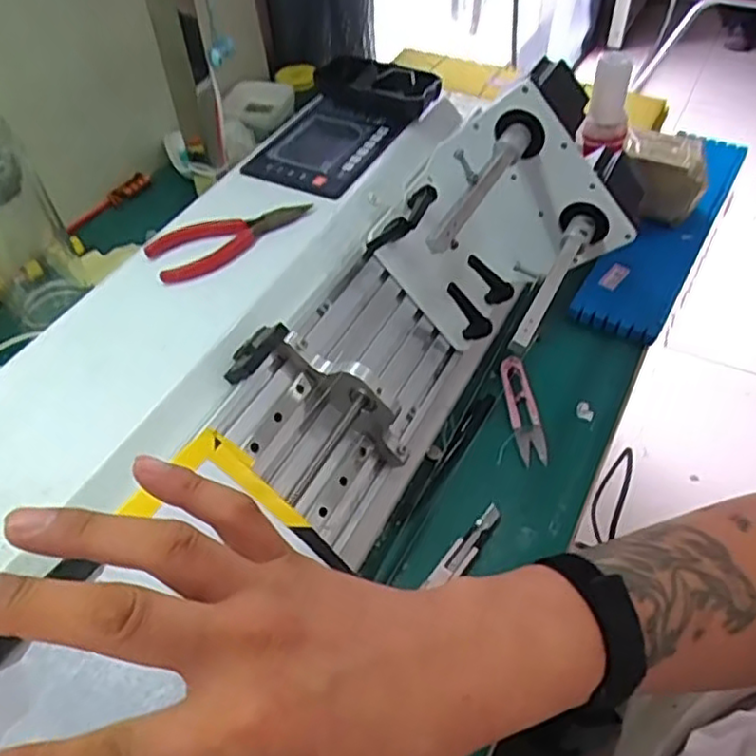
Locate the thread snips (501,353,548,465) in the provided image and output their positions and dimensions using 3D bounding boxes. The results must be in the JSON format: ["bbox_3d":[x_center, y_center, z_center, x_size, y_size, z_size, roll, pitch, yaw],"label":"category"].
[{"bbox_3d":[0.115,0.025,0.537,0.022,0.012,0.094,-7,62,-3],"label":"thread snips"}]

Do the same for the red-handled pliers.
[{"bbox_3d":[-0.106,-0.105,0.491,0.121,0.013,0.040,-28,54,-20],"label":"red-handled pliers"}]

